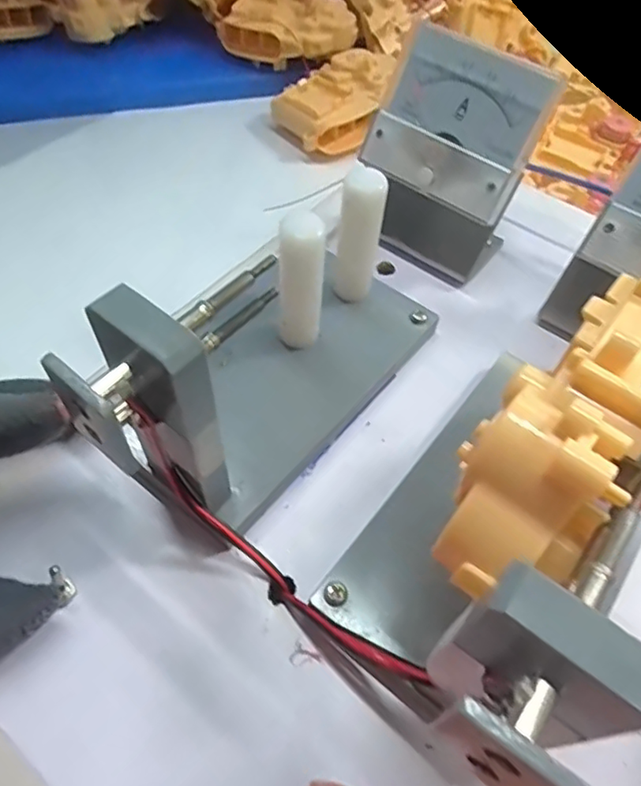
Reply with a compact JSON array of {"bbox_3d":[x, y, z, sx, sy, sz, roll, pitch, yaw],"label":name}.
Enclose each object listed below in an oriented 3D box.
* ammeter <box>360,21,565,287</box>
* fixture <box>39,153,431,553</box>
[{"bbox_3d":[0.050,-0.091,0.239,0.063,0.084,0.042,30,58,17],"label":"ammeter"},{"bbox_3d":[-0.013,-0.026,0.183,0.062,0.079,0.134,35,60,20],"label":"fixture"}]

